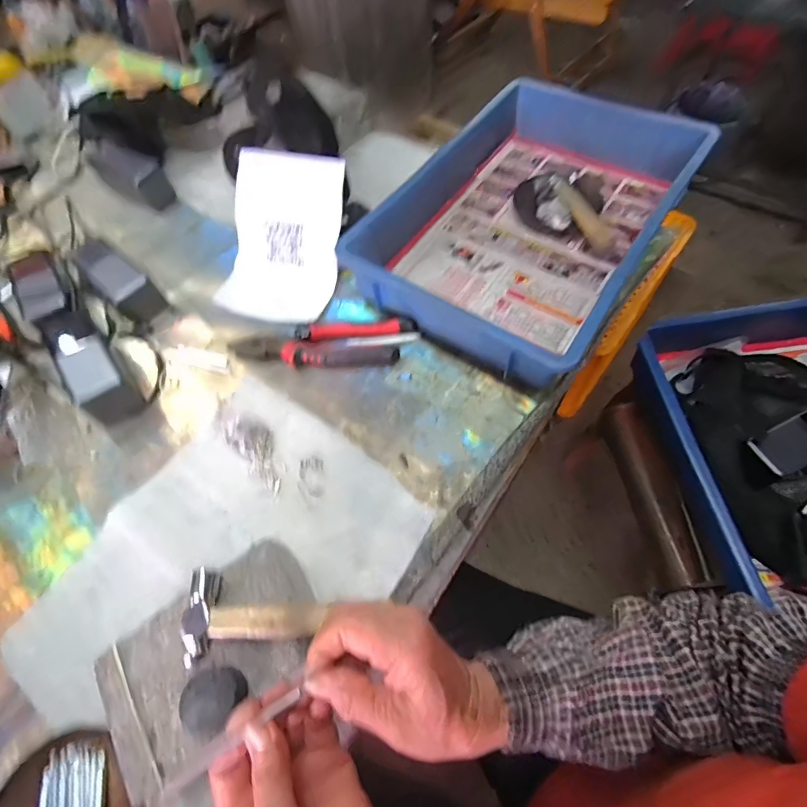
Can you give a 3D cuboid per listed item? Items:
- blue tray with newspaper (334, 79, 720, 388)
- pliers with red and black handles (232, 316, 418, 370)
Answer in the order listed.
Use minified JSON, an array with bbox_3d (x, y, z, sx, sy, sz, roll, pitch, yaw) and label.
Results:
[{"bbox_3d":[0.173,-0.254,0.565,0.287,0.095,0.473,31,68,18],"label":"blue tray with newspaper"},{"bbox_3d":[-0.091,-0.070,0.506,0.211,0.021,0.064,-1,61,2],"label":"pliers with red and black handles"}]

